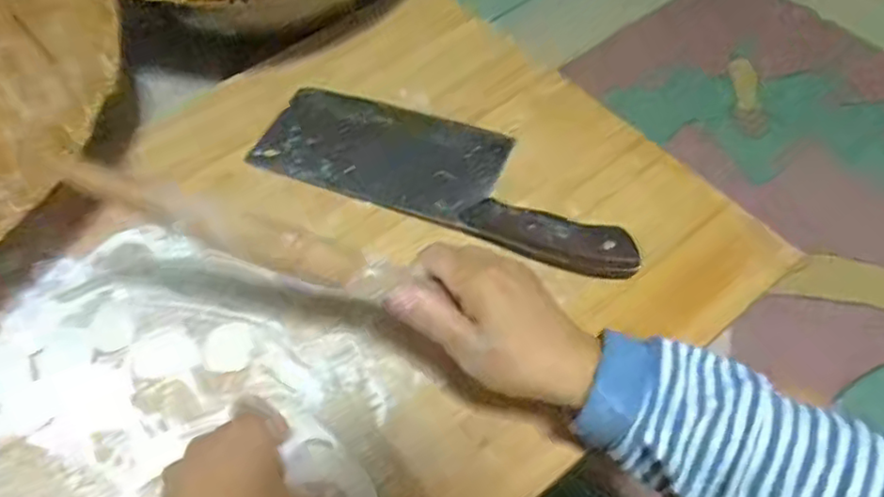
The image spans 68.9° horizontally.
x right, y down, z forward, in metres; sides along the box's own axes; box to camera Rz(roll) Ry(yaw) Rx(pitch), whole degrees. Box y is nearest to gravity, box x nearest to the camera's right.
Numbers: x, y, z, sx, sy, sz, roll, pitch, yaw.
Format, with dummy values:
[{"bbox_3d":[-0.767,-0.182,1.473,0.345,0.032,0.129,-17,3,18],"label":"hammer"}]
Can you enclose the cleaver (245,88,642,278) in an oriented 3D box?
[{"bbox_3d":[-0.001,-0.062,0.509,0.319,0.022,0.090,21,61,17],"label":"cleaver"}]

